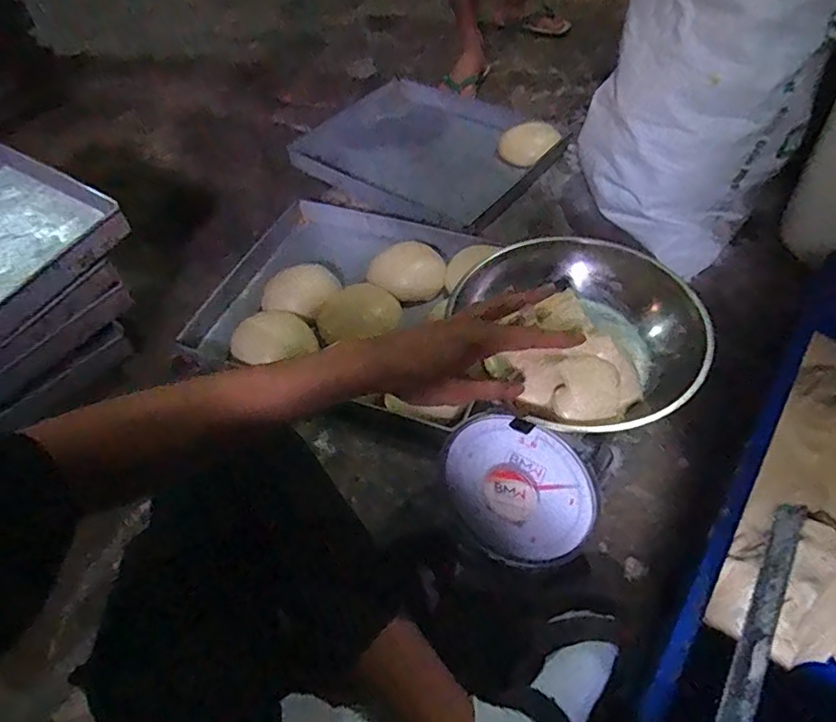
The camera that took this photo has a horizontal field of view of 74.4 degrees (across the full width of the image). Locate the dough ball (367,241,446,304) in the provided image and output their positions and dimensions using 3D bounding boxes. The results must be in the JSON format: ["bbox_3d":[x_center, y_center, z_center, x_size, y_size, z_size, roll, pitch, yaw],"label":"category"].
[{"bbox_3d":[-0.018,-0.159,1.016,0.135,0.054,0.129,-3,52,3],"label":"dough ball"}]

